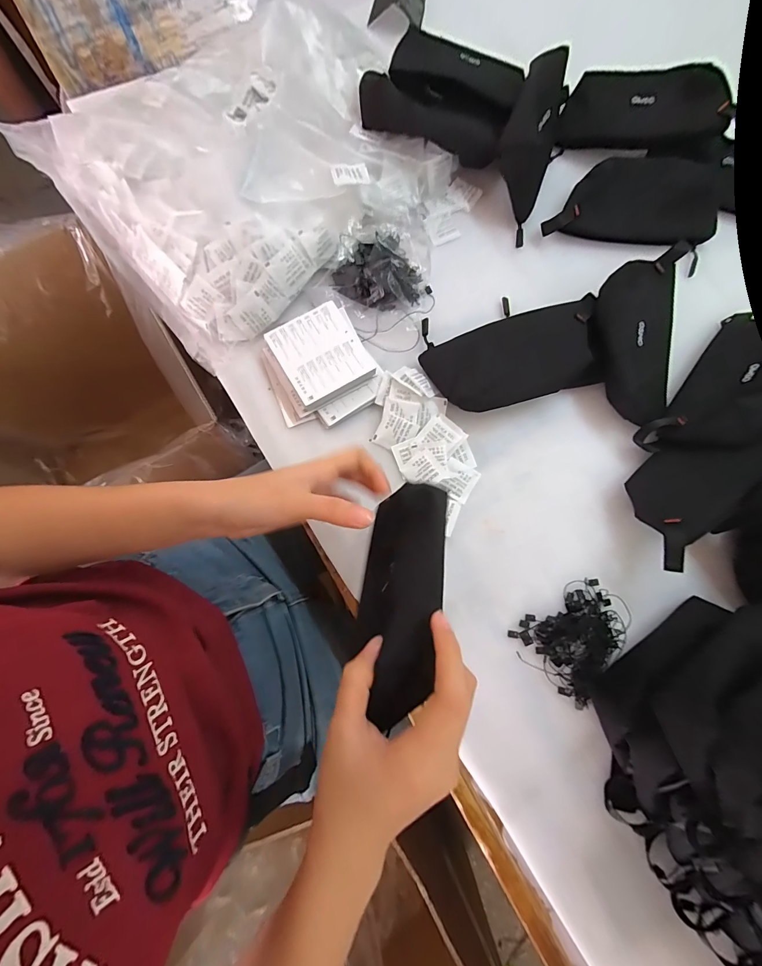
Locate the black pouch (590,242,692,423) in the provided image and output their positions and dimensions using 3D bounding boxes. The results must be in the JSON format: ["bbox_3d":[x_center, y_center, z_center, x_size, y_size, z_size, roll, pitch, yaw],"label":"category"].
[{"bbox_3d":[0.287,-0.169,0.427,0.098,0.027,0.194,3,91,0],"label":"black pouch"}]

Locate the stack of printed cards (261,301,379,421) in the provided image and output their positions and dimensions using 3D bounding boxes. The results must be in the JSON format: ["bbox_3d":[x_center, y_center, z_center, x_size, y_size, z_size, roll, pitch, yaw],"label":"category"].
[{"bbox_3d":[-0.072,-0.142,0.431,0.100,0.025,0.099,-31,80,-6],"label":"stack of printed cards"}]

